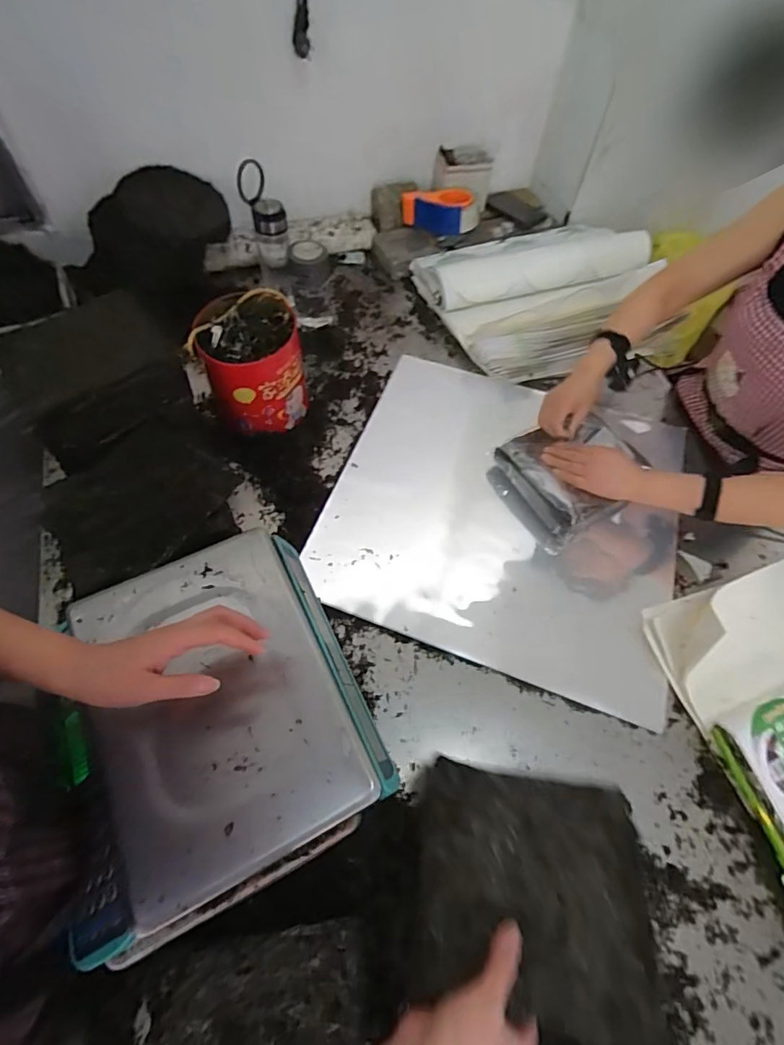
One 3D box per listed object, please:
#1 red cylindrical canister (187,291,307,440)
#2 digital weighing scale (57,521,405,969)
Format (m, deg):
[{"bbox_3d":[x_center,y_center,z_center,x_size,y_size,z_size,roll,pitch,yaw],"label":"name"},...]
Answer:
[{"bbox_3d":[-0.231,-0.268,0.828,0.155,0.154,0.177,-6,60,-6],"label":"red cylindrical canister"},{"bbox_3d":[-0.201,0.211,0.533,0.317,0.108,0.328,-22,63,-14],"label":"digital weighing scale"}]

